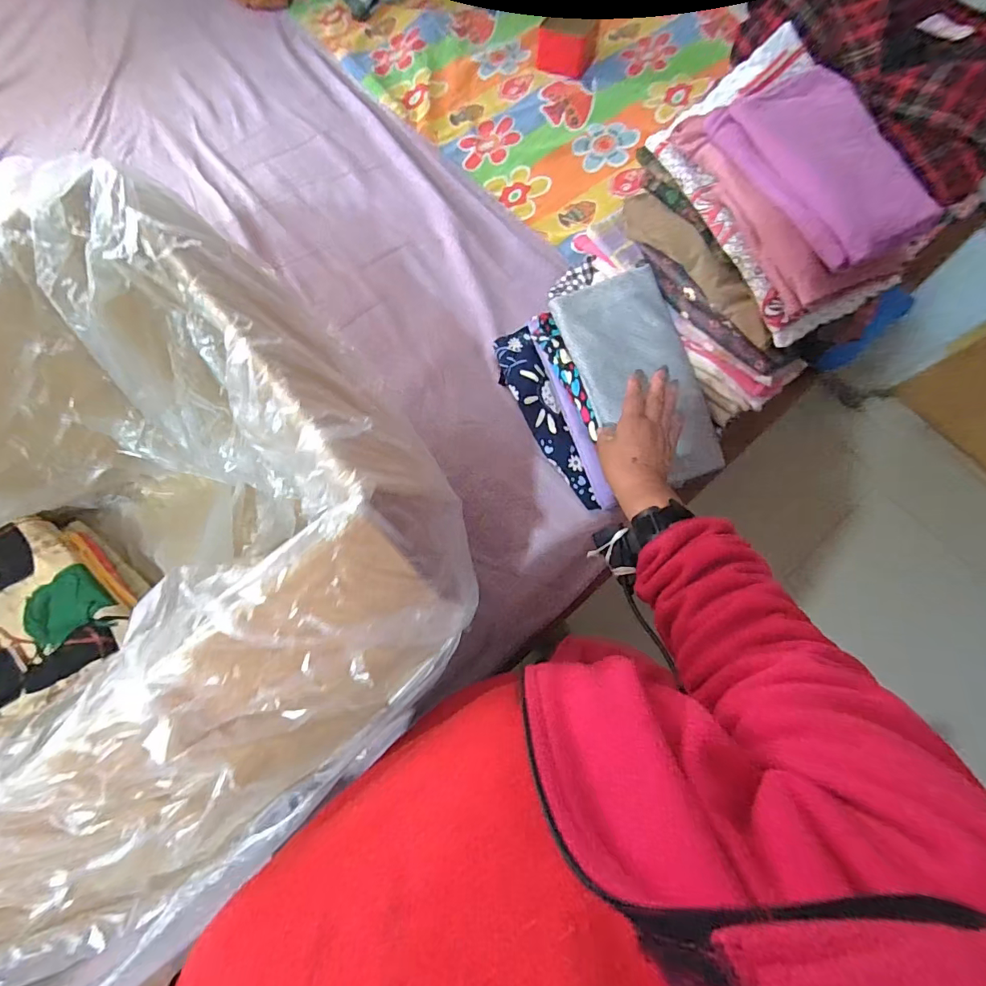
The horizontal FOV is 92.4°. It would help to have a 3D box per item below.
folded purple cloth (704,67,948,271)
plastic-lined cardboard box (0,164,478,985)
[{"bbox_3d":[0.353,-0.348,0.500,0.146,0.031,0.219,-22,77,-6],"label":"folded purple cloth"},{"bbox_3d":[-0.366,0.102,0.462,0.587,0.340,0.514,-41,80,-10],"label":"plastic-lined cardboard box"}]

